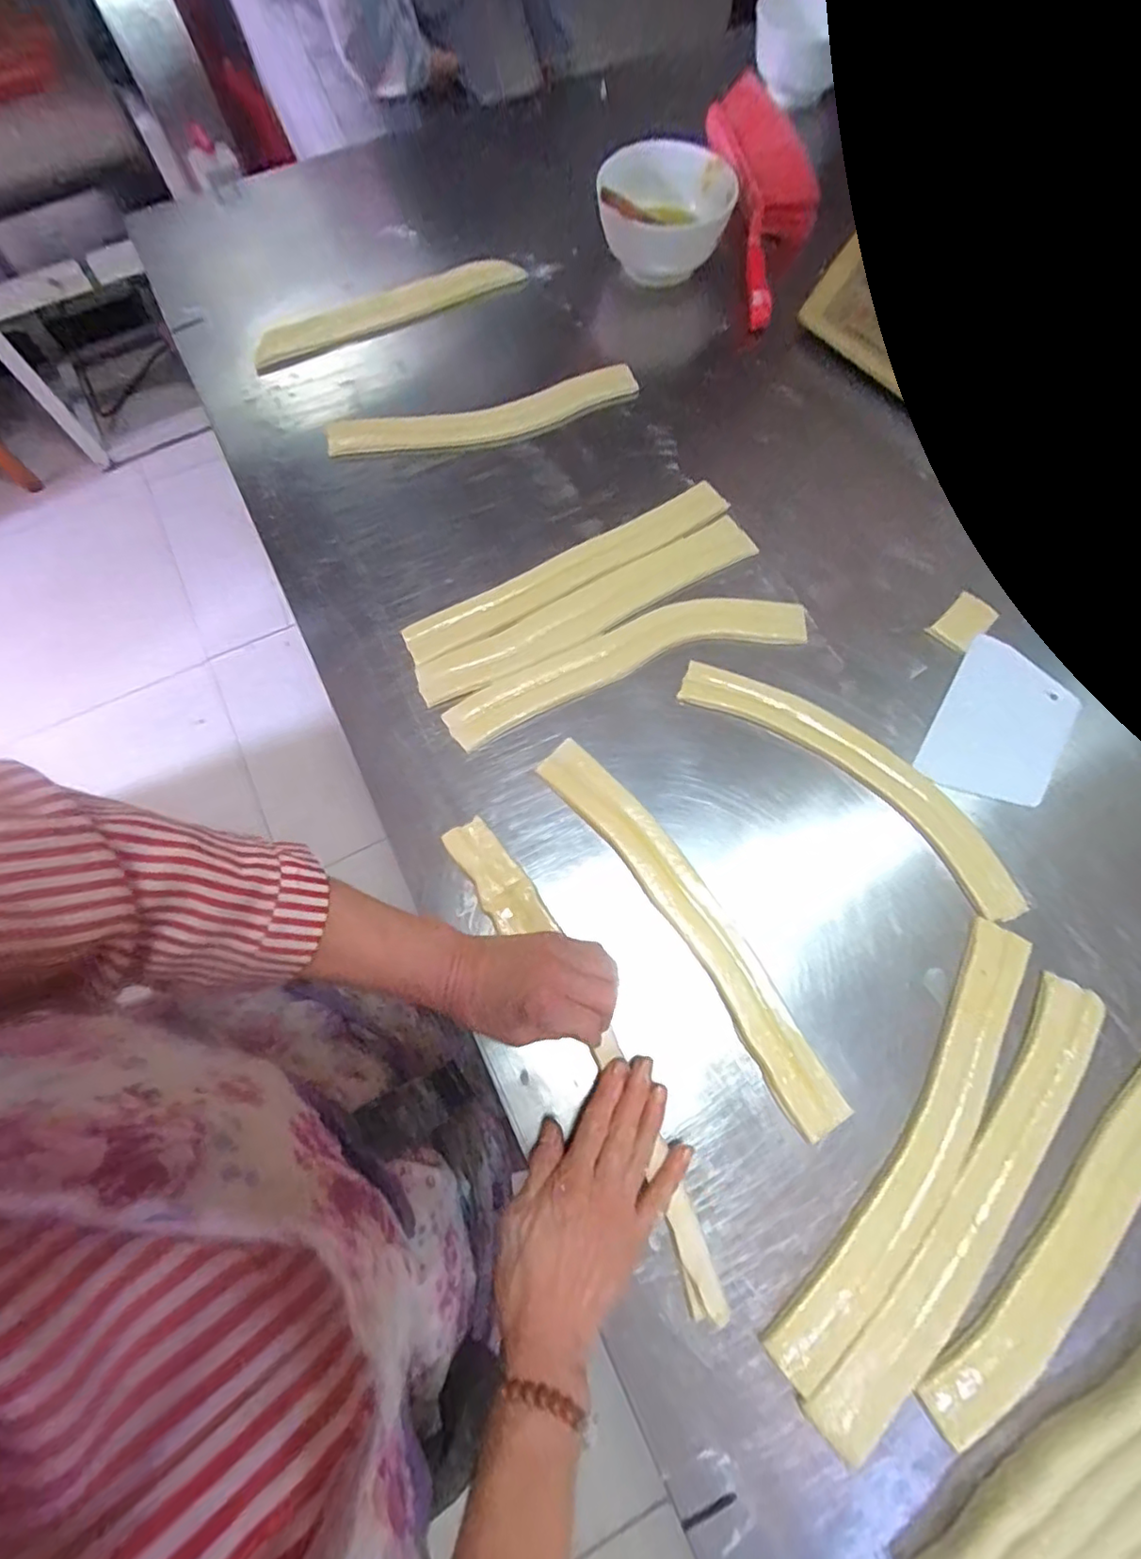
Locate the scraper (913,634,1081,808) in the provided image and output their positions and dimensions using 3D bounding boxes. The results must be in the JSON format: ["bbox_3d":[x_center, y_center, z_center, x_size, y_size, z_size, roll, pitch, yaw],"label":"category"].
[{"bbox_3d":[0.376,-0.048,0.531,0.099,0.004,0.152,31,75,12],"label":"scraper"}]

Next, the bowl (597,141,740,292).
[{"bbox_3d":[0.108,-0.663,0.709,0.139,0.085,0.139,3,70,1],"label":"bowl"}]

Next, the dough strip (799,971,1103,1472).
[{"bbox_3d":[0.275,0.285,0.415,0.048,0.004,0.342,39,75,13],"label":"dough strip"}]

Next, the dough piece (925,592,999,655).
[{"bbox_3d":[0.363,-0.145,0.561,0.065,0.004,0.038,-41,75,-13],"label":"dough piece"}]

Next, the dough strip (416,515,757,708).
[{"bbox_3d":[0.018,-0.160,0.572,0.339,0.007,0.051,-29,73,-10],"label":"dough strip"}]

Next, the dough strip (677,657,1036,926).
[{"bbox_3d":[0.238,-0.011,0.517,0.310,0.017,0.080,39,75,13],"label":"dough strip"}]

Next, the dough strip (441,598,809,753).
[{"bbox_3d":[0.049,-0.111,0.553,0.333,0.005,0.070,-19,71,-7],"label":"dough strip"}]

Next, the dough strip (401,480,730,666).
[{"bbox_3d":[0.000,-0.202,0.588,0.339,0.005,0.045,-30,73,-10],"label":"dough strip"}]

